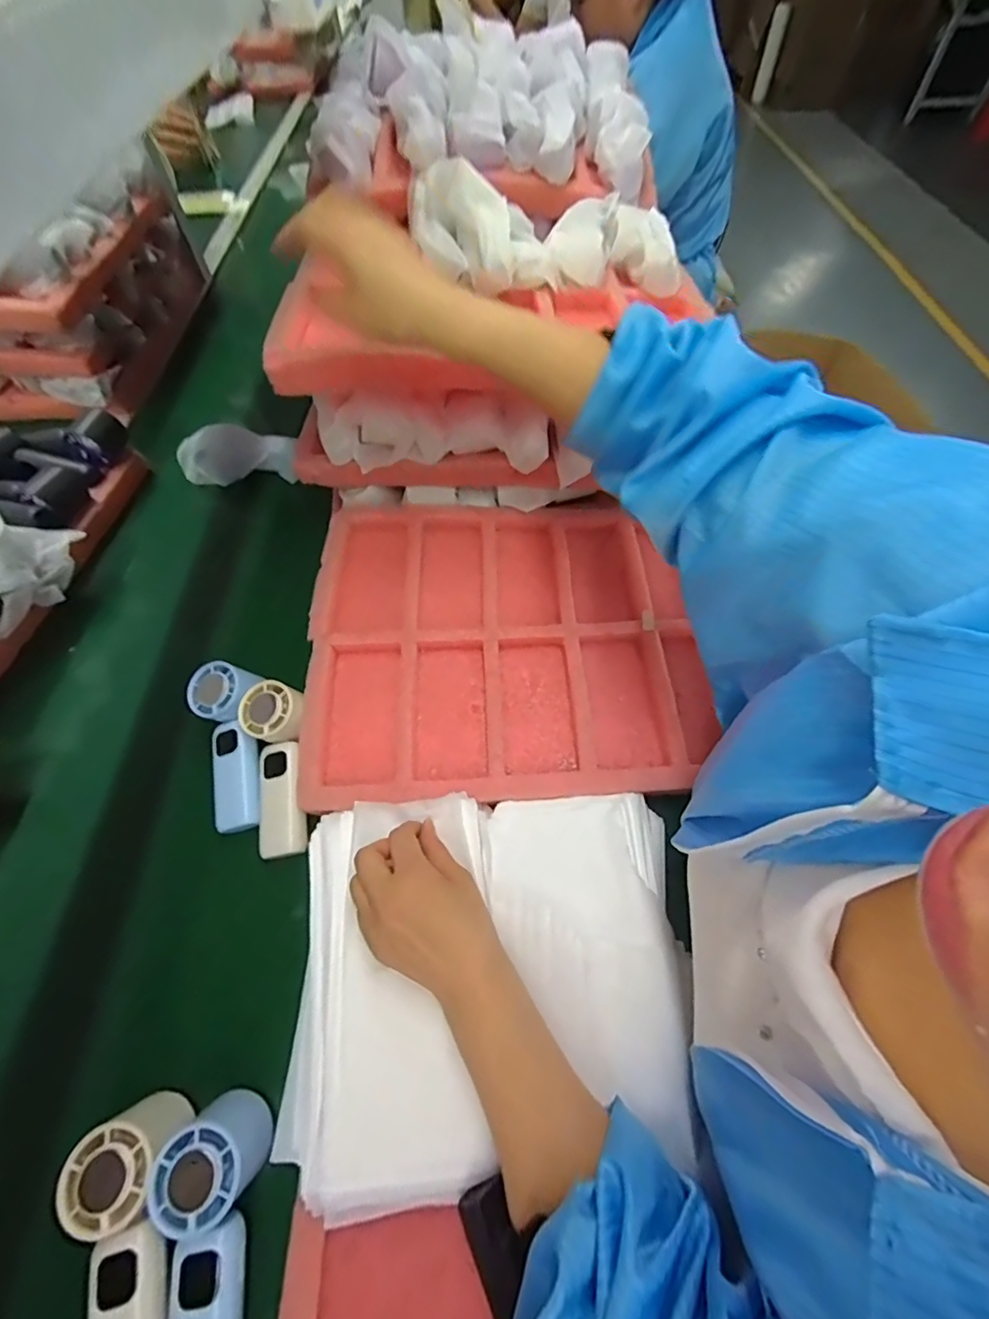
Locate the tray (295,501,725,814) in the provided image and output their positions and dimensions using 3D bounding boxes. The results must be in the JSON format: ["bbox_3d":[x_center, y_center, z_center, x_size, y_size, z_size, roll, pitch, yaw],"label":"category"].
[{"bbox_3d":[0.009,-0.025,0.518,0.386,0.052,0.328,-3,60,-1],"label":"tray"}]

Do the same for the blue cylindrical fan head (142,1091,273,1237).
[{"bbox_3d":[-0.182,0.325,0.329,0.053,0.055,0.056,0,60,1],"label":"blue cylindrical fan head"}]

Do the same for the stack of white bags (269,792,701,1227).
[{"bbox_3d":[-0.003,0.224,0.370,0.284,0.024,0.245,-3,60,-1],"label":"stack of white bags"}]

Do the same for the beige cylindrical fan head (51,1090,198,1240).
[{"bbox_3d":[-0.239,0.328,0.331,0.055,0.059,0.056,0,60,1],"label":"beige cylindrical fan head"}]

